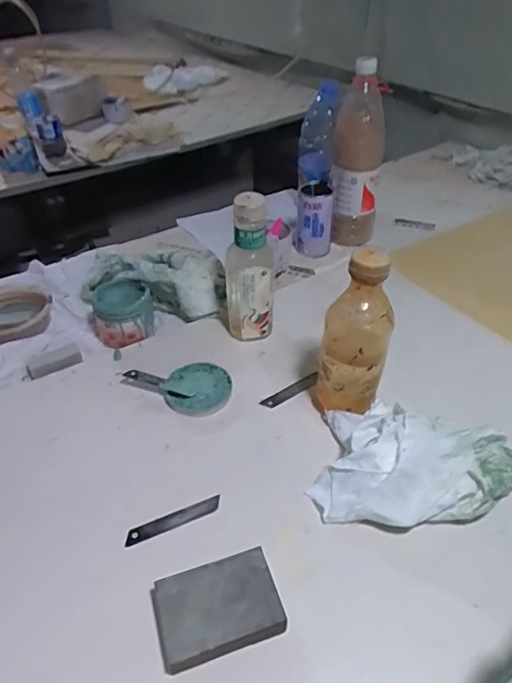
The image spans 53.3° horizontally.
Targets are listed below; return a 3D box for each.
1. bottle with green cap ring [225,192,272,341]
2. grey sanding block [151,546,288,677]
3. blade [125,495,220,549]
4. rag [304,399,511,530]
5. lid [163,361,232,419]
[{"bbox_3d":[-0.010,-0.090,0.674,0.065,0.205,0.058,-5,40,-4],"label":"bottle with green cap ring"},{"bbox_3d":[-0.033,0.231,0.440,0.102,0.029,0.072,-14,41,-14],"label":"grey sanding block"},{"bbox_3d":[-0.082,0.180,0.512,0.098,0.004,0.017,-18,48,-18],"label":"blade"},{"bbox_3d":[0.165,0.124,0.529,0.196,0.062,0.159,12,42,15],"label":"rag"},{"bbox_3d":[-0.072,0.060,0.646,0.080,0.016,0.085,-1,40,1],"label":"lid"}]

